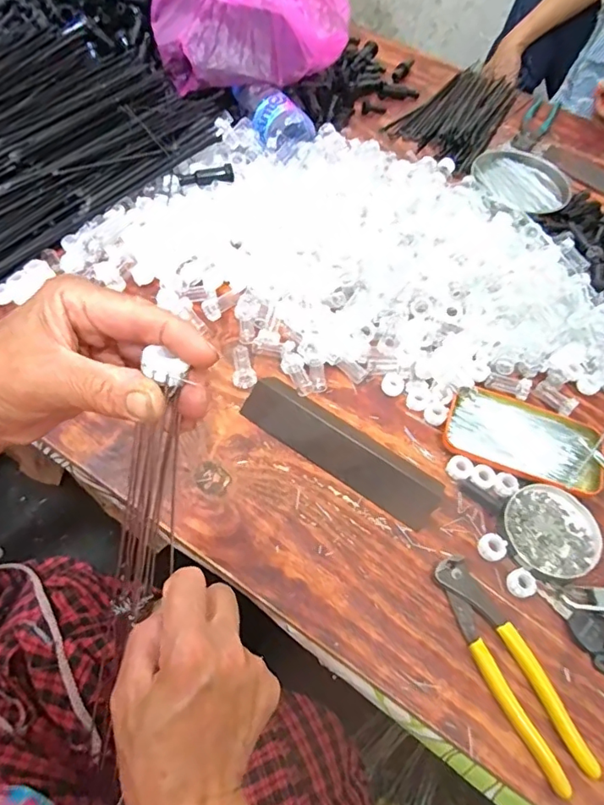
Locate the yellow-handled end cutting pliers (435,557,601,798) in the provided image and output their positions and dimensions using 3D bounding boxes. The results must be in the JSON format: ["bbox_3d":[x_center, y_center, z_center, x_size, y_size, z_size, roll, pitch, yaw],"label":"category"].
[{"bbox_3d":[0.154,0.197,0.392,0.041,0.018,0.164,-20,62,-18],"label":"yellow-handled end cutting pliers"}]

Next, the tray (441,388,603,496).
[{"bbox_3d":[0.210,0.033,0.497,0.142,0.016,0.083,17,58,5],"label":"tray"}]

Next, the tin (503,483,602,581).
[{"bbox_3d":[0.217,0.111,0.452,0.081,0.013,0.079,3,58,-5],"label":"tin"}]

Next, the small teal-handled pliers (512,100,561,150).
[{"bbox_3d":[0.370,-0.444,0.818,0.044,0.024,0.157,30,60,12],"label":"small teal-handled pliers"}]

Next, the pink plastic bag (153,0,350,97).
[{"bbox_3d":[-0.070,-0.542,0.698,0.261,0.145,0.176,7,62,0],"label":"pink plastic bag"}]

